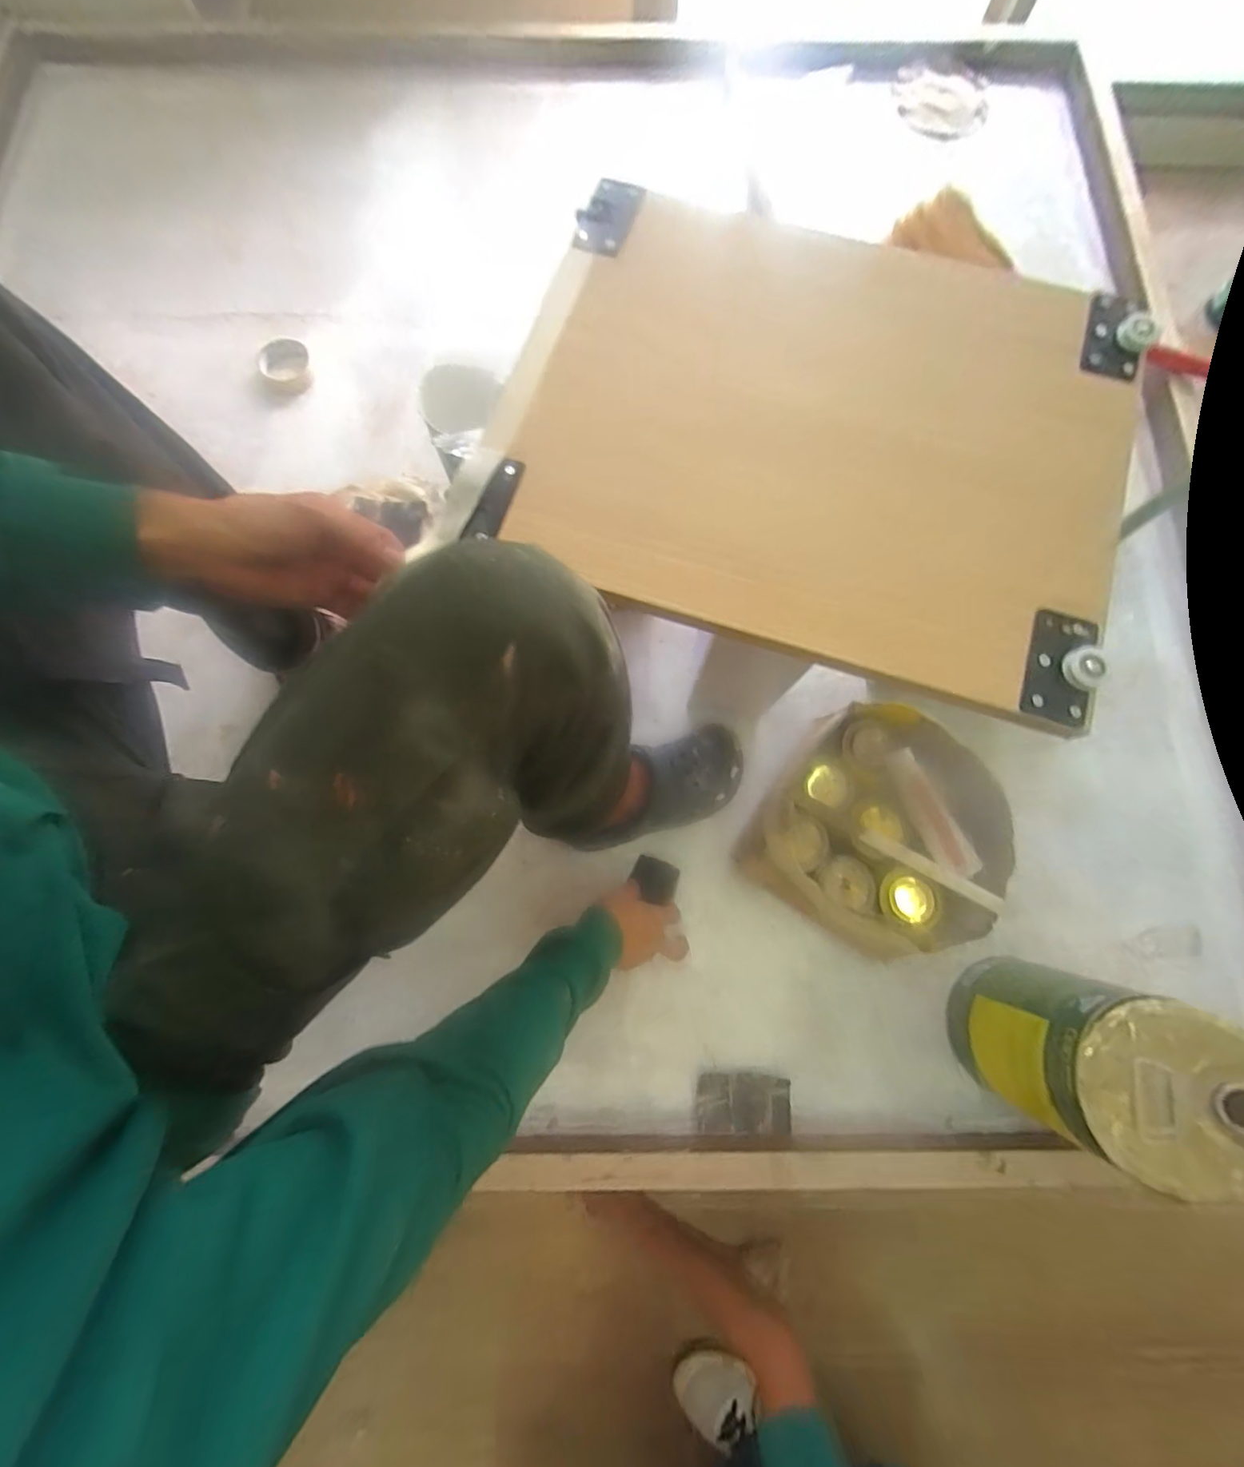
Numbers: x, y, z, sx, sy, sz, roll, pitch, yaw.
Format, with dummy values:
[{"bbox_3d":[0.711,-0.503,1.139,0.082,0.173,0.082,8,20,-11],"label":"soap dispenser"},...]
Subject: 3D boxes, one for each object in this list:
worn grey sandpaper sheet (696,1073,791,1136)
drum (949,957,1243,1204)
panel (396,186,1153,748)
[{"bbox_3d":[0.146,0.445,0.642,0.110,0.005,0.063,0,80,1],"label":"worn grey sandpaper sheet"},{"bbox_3d":[0.476,0.336,0.550,0.155,0.231,0.155,0,78,0],"label":"drum"},{"bbox_3d":[0.151,-0.256,0.440,0.512,0.043,0.414,17,78,3],"label":"panel"}]

